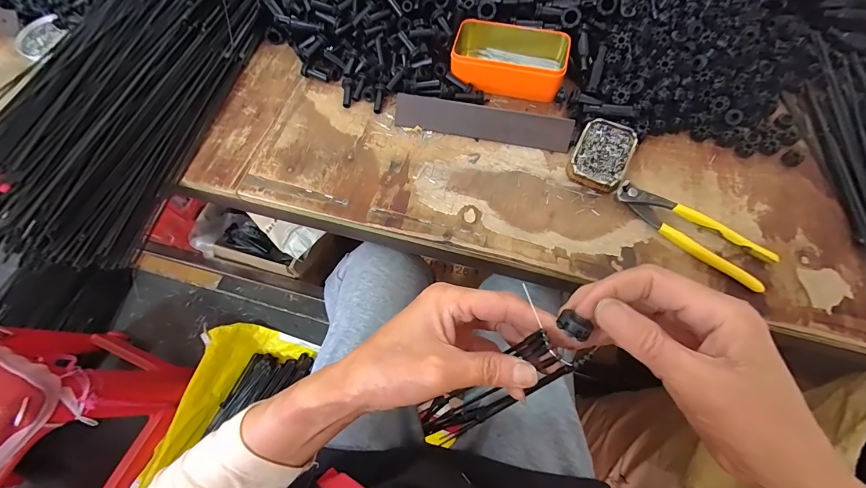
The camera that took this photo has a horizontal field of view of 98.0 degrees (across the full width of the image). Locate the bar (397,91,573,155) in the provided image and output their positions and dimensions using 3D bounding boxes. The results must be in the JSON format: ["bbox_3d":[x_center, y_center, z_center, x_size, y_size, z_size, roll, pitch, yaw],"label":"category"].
[{"bbox_3d":[0.061,-0.151,0.468,0.215,0.041,0.007,10,24,5],"label":"bar"}]

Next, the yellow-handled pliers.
[{"bbox_3d":[0.280,-0.017,0.409,0.166,0.014,0.046,38,72,16],"label":"yellow-handled pliers"}]

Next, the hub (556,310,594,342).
[{"bbox_3d":[0.080,0.046,0.212,0.019,0.006,0.013,25,69,11],"label":"hub"}]

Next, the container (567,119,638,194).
[{"bbox_3d":[0.200,-0.106,0.444,0.061,0.019,0.089,26,69,12],"label":"container"}]

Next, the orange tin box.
[{"bbox_3d":[0.100,-0.246,0.500,0.148,0.043,0.093,12,67,6],"label":"orange tin box"}]

